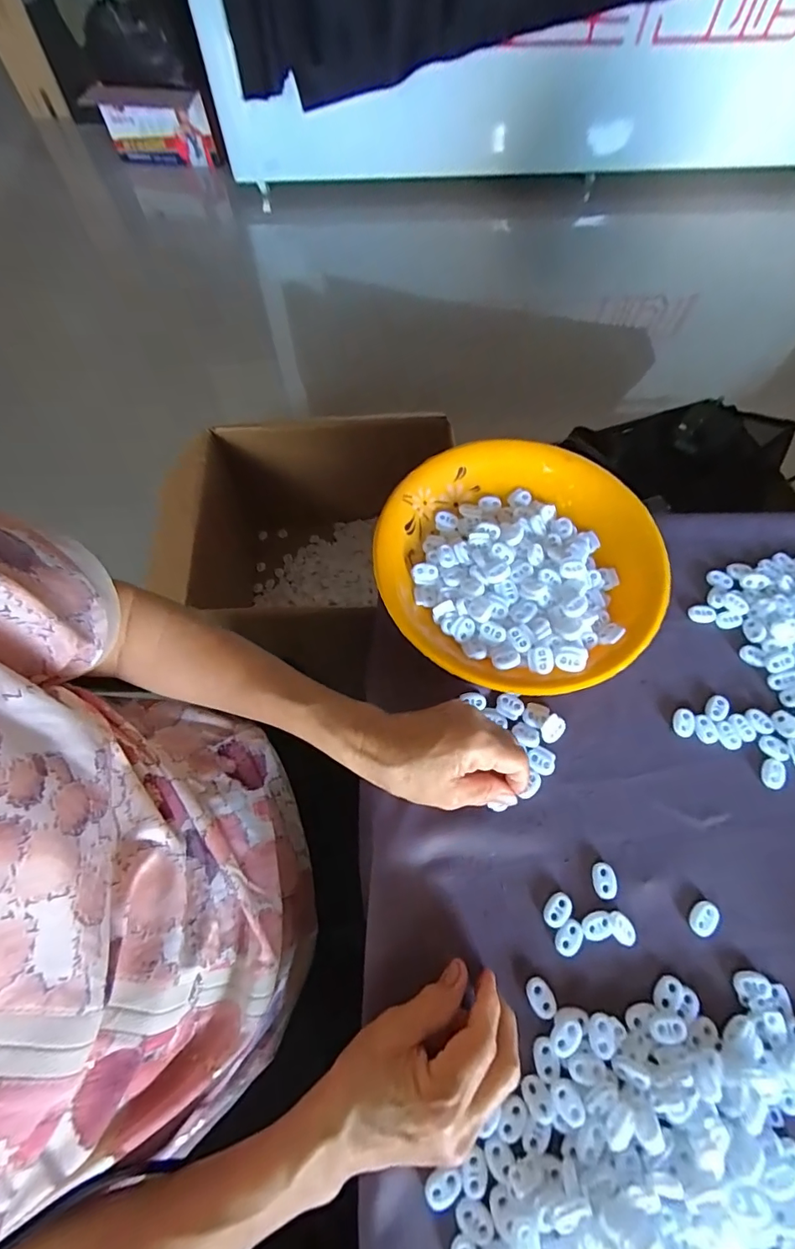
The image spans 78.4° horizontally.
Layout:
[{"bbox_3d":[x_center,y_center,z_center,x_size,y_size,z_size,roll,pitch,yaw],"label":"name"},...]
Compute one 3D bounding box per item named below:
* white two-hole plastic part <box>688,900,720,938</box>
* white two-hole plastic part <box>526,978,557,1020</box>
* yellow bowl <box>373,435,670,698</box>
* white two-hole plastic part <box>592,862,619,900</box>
[{"bbox_3d":[0.212,0.203,0.336,0.017,0.004,0.024,37,71,14],"label":"white two-hole plastic part"},{"bbox_3d":[0.093,0.243,0.316,0.015,0.004,0.022,-28,69,-12],"label":"white two-hole plastic part"},{"bbox_3d":[0.101,-0.057,0.426,0.226,0.045,0.238,0,66,-1],"label":"yellow bowl"},{"bbox_3d":[0.146,0.181,0.345,0.017,0.004,0.022,-7,66,-4],"label":"white two-hole plastic part"}]

